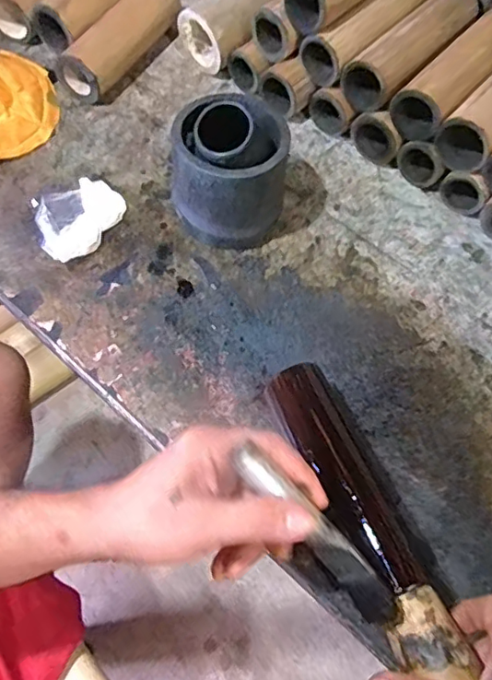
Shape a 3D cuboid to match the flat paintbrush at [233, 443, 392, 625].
[{"bbox_3d":[0.044,0.116,0.319,0.019,0.028,0.147,-47,111,-22],"label":"flat paintbrush"}]

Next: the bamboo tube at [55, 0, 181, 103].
[{"bbox_3d":[-0.142,-0.355,0.640,0.065,0.051,0.190,28,66,10],"label":"bamboo tube"}]

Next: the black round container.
[{"bbox_3d":[-0.014,-0.162,0.514,0.099,0.121,0.098,1,64,-3],"label":"black round container"}]

